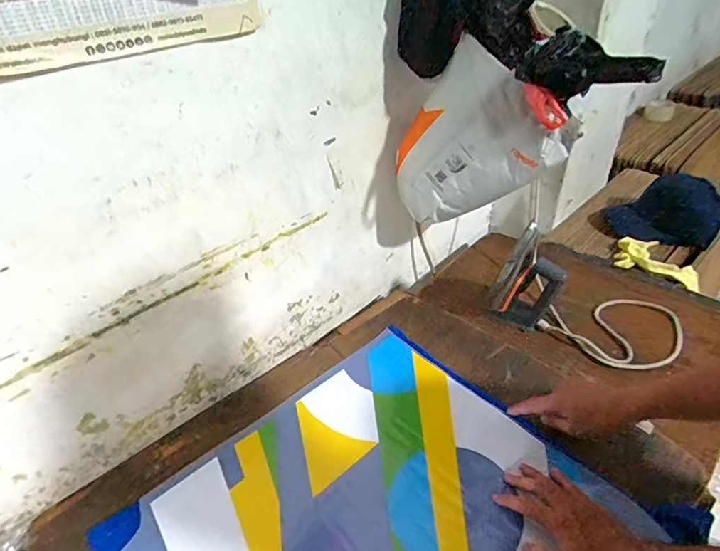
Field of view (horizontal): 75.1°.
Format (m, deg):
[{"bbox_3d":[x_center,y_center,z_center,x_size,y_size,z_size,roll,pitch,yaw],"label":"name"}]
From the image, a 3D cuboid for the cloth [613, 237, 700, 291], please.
[{"bbox_3d":[0.655,-0.035,1.025,0.170,0.033,0.124,20,44,28],"label":"cloth"}]

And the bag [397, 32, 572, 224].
[{"bbox_3d":[0.178,-0.201,0.778,0.225,0.313,0.085,46,51,10],"label":"bag"}]

